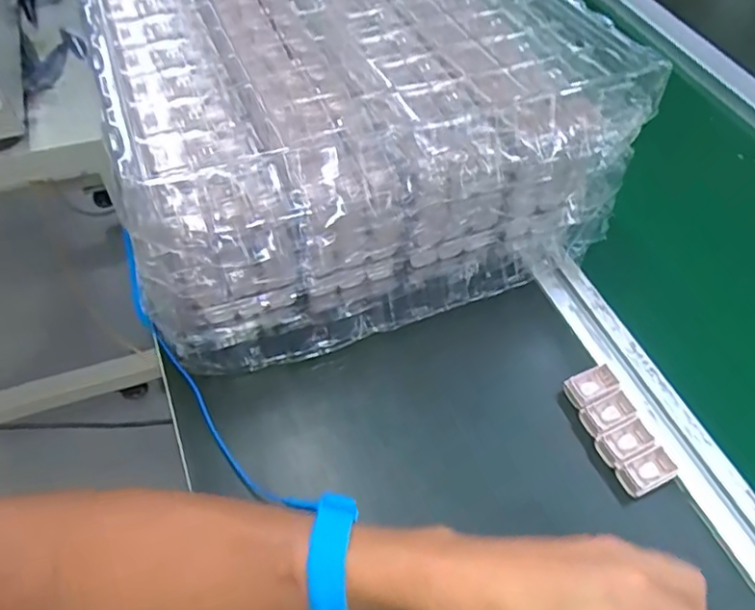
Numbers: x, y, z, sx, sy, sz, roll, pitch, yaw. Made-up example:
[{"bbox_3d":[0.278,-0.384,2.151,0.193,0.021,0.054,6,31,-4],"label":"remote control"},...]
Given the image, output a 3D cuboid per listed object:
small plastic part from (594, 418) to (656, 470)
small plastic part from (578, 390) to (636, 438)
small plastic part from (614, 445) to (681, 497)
[{"bbox_3d":[0.165,0.093,0.405,0.035,0.013,0.022,-22,58,-18],"label":"small plastic part"},{"bbox_3d":[0.157,0.076,0.417,0.035,0.013,0.021,-20,57,-17],"label":"small plastic part"},{"bbox_3d":[0.174,0.109,0.393,0.036,0.014,0.021,-20,57,-17],"label":"small plastic part"}]

